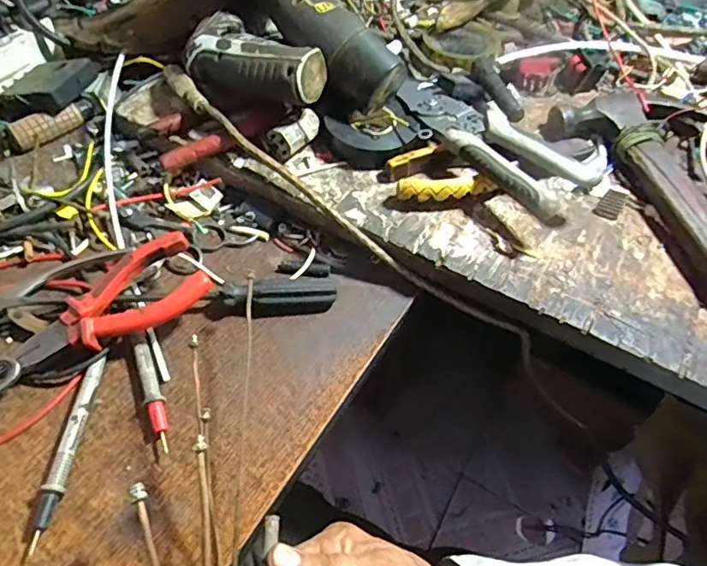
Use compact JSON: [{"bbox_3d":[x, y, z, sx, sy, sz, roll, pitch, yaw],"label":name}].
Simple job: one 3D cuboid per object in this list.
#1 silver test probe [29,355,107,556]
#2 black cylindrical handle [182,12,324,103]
[{"bbox_3d":[-0.160,0.091,0.311,0.010,0.011,0.107,3,56,-2],"label":"silver test probe"},{"bbox_3d":[-0.073,-0.165,0.418,0.117,0.045,0.056,29,86,28],"label":"black cylindrical handle"}]

